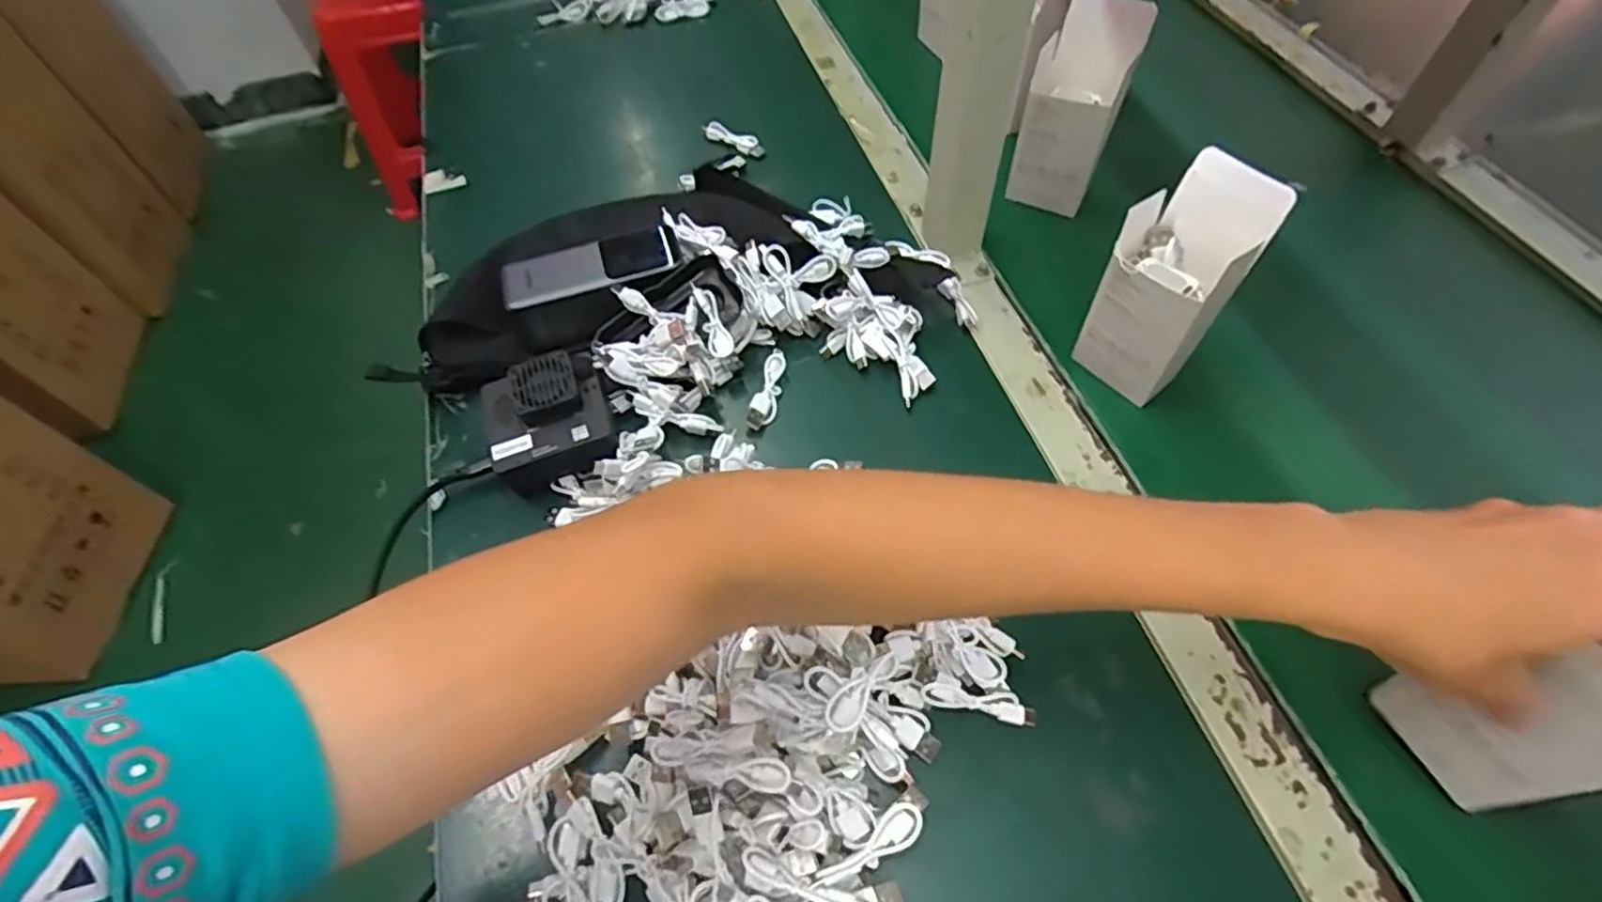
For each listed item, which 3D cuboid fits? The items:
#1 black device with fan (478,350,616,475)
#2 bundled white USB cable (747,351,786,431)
[{"bbox_3d":[-0.171,-0.028,0.473,0.081,0.032,0.067,-17,58,-8],"label":"black device with fan"},{"bbox_3d":[-0.024,-0.044,0.519,0.017,0.016,0.064,7,58,8],"label":"bundled white USB cable"}]

